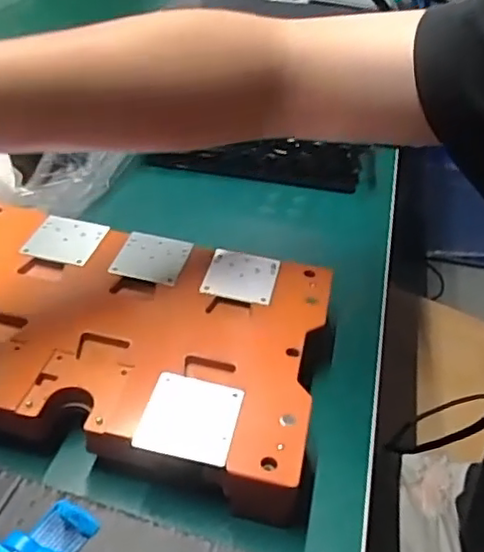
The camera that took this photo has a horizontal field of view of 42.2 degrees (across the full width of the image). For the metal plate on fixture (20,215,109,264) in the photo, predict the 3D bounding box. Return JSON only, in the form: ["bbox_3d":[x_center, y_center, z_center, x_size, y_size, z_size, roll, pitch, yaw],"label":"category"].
[{"bbox_3d":[-0.118,-0.024,0.417,0.045,0.004,0.043,13,42,6],"label":"metal plate on fixture"}]

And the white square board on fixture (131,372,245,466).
[{"bbox_3d":[-0.025,0.068,0.307,0.046,0.005,0.046,10,37,6],"label":"white square board on fixture"}]

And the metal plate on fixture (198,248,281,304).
[{"bbox_3d":[0.000,-0.001,0.404,0.044,0.009,0.043,10,37,6],"label":"metal plate on fixture"}]

